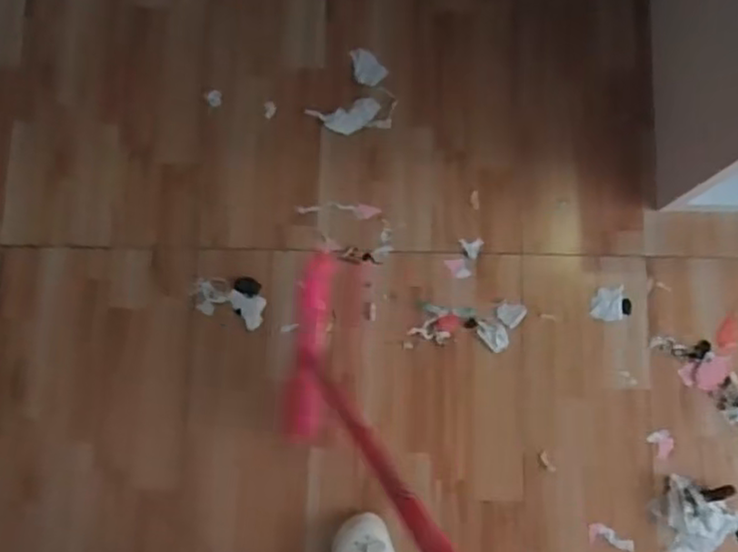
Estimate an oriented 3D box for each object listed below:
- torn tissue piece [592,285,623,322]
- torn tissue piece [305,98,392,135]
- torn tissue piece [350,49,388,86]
[{"bbox_3d":[0.430,0.048,1.226,0.053,0.004,0.063,8,81,3],"label":"torn tissue piece"},{"bbox_3d":[-0.037,-0.298,1.286,0.148,0.007,0.064,-10,81,0],"label":"torn tissue piece"},{"bbox_3d":[-0.007,-0.399,1.297,0.055,0.008,0.076,-43,82,-5],"label":"torn tissue piece"}]

